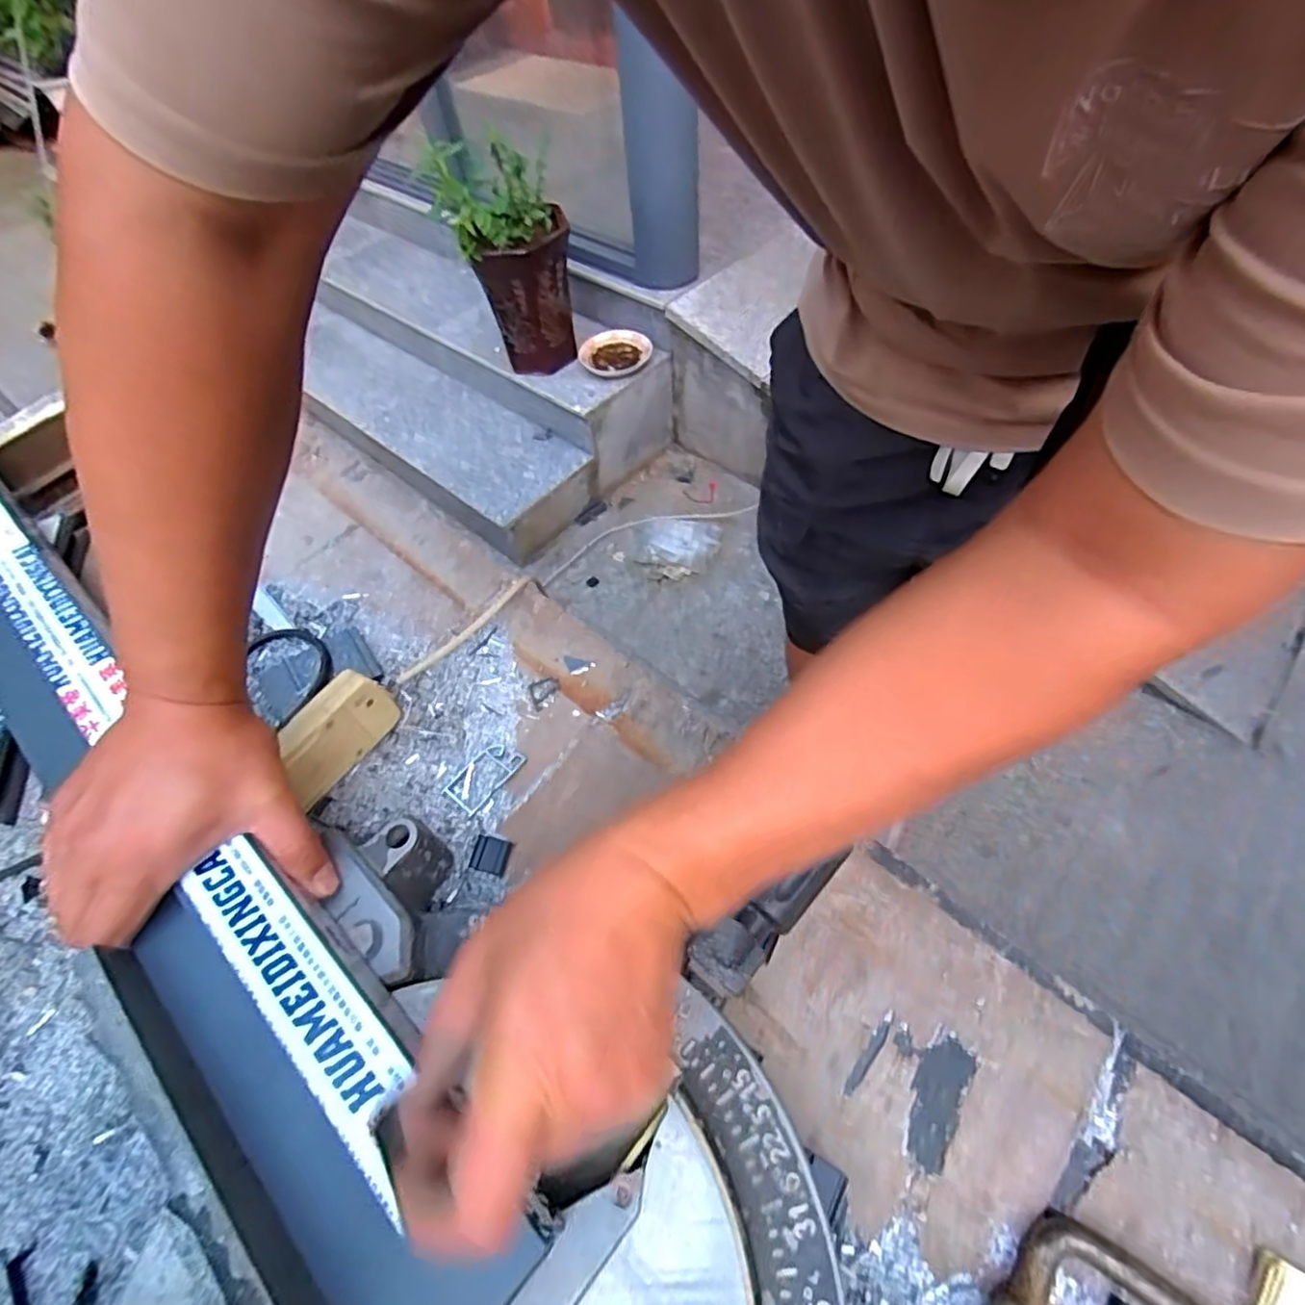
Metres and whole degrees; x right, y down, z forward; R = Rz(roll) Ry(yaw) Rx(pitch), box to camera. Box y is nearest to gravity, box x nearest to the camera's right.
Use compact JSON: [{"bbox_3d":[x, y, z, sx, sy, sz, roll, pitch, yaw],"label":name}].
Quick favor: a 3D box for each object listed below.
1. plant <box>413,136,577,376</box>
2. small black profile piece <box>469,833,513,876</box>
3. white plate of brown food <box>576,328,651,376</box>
[{"bbox_3d":[-0.309,-0.863,1.451,0.245,0.421,0.200,-16,56,-5],"label":"plant"},{"bbox_3d":[-0.120,0.148,0.469,0.028,0.004,0.025,13,58,13],"label":"small black profile piece"},{"bbox_3d":[-0.093,-0.740,1.570,0.148,0.038,0.147,-3,56,4],"label":"white plate of brown food"}]

